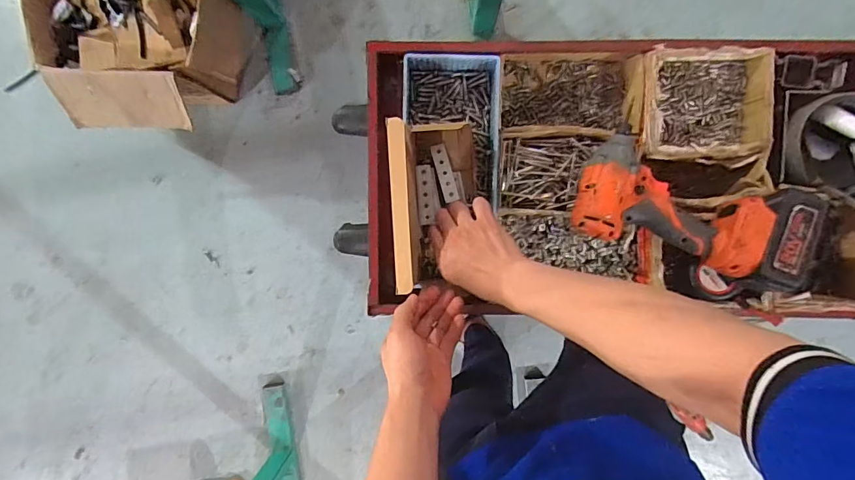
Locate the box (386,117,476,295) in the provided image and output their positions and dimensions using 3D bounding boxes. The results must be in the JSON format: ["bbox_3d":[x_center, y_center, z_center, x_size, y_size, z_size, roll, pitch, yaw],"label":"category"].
[{"bbox_3d":[0.010,-0.043,0.557,0.102,0.104,0.194,-3,94,0],"label":"box"}]

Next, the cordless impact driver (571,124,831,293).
[{"bbox_3d":[0.311,-0.038,0.536,0.257,0.075,0.128,18,93,1],"label":"cordless impact driver"}]

